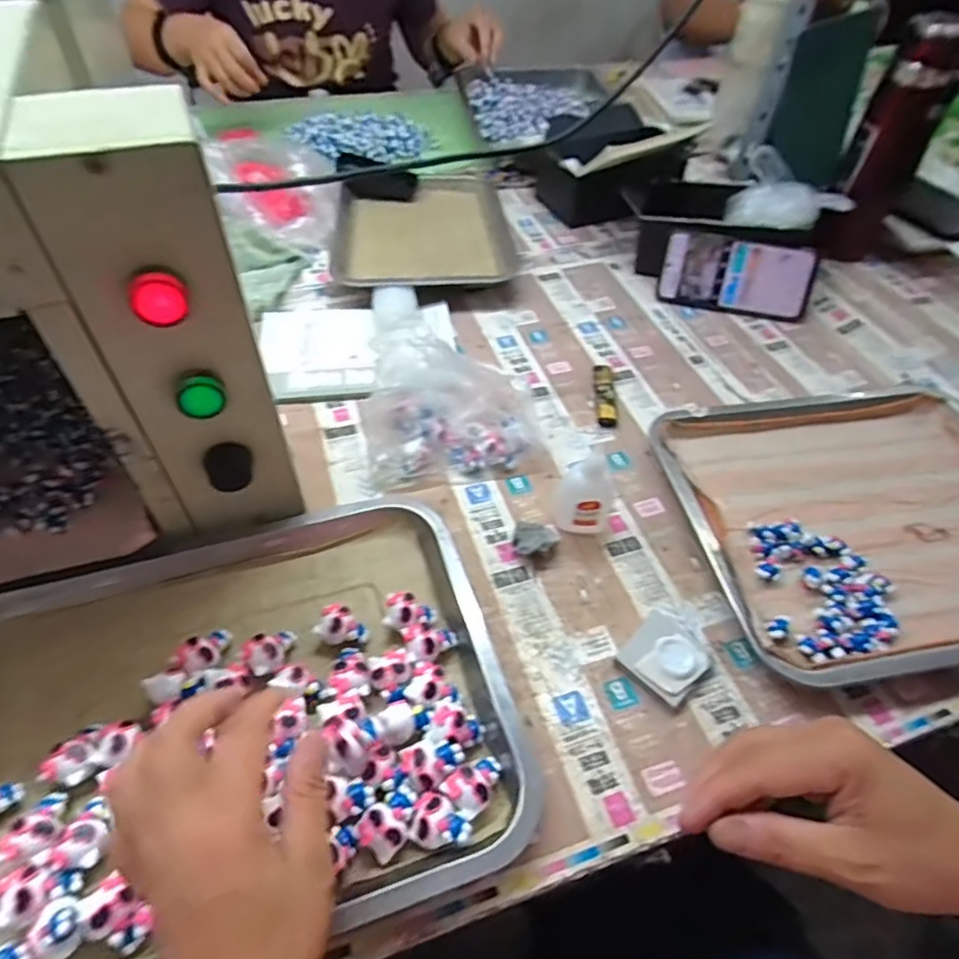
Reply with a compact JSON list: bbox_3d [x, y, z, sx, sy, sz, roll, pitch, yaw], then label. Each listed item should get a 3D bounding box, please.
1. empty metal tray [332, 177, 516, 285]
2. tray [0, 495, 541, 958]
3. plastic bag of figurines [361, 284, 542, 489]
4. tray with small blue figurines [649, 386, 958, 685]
[{"bbox_3d":[-0.074,-0.319,0.765,0.211,0.024,0.266,-4,51,-6],"label":"empty metal tray"},{"bbox_3d":[-0.162,0.143,0.370,0.348,0.041,0.272,-17,56,-16],"label":"tray"},{"bbox_3d":[-0.022,-0.072,0.512,0.144,0.115,0.111,4,53,-1],"label":"plastic bag of figurines"},{"bbox_3d":[0.321,0.030,0.503,0.306,0.037,0.261,-6,54,-9],"label":"tray with small blue figurines"}]

